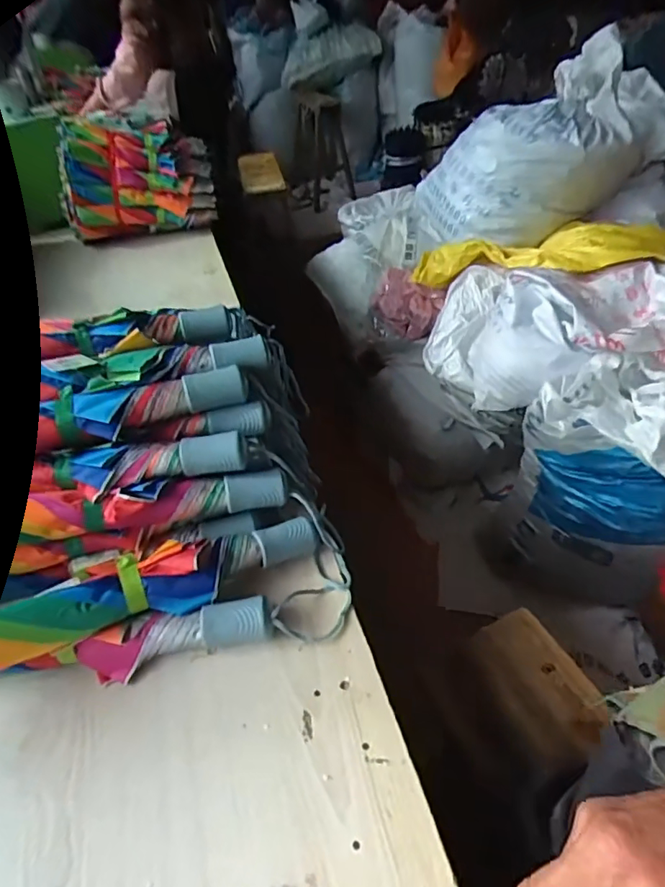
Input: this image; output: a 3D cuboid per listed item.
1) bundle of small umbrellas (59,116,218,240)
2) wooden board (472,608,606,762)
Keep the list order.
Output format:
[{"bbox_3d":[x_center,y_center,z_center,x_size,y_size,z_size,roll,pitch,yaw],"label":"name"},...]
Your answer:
[{"bbox_3d":[-0.432,-0.581,1.179,0.320,0.190,0.155,-18,44,-17],"label":"bundle of small umbrellas"},{"bbox_3d":[0.231,0.269,0.604,0.094,0.018,0.157,-17,44,-16],"label":"wooden board"}]

